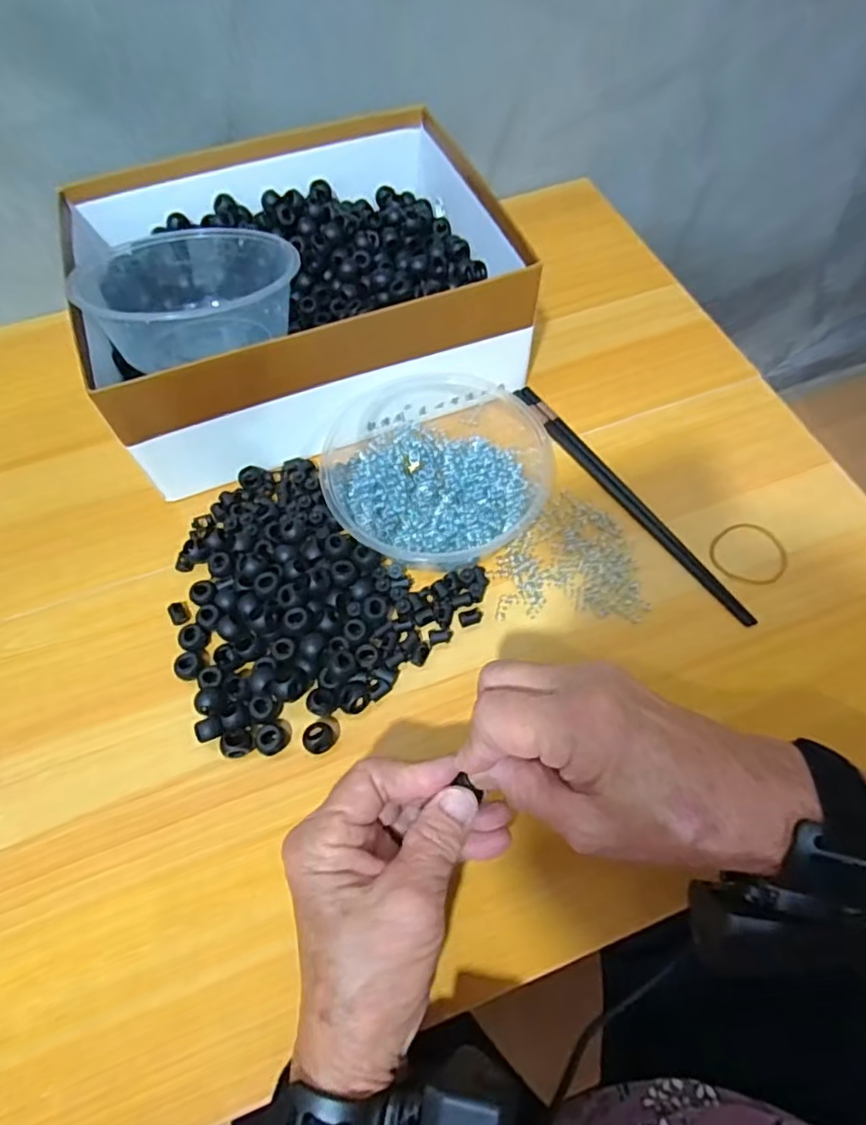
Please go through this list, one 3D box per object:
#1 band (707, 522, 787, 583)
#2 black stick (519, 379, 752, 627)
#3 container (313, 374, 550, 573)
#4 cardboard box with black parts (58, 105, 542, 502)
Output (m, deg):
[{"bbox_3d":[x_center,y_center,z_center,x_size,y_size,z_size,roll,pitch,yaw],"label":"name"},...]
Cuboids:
[{"bbox_3d":[0.213,-0.006,0.410,0.048,0.004,0.047,33,66,18],"label":"band"},{"bbox_3d":[0.135,-0.048,0.432,0.014,0.008,0.235,-30,64,-15],"label":"black stick"},{"bbox_3d":[0.008,-0.066,0.418,0.158,0.051,0.148,-1,60,1],"label":"container"},{"bbox_3d":[-0.102,-0.206,0.464,0.287,0.099,0.228,-20,62,-10],"label":"cardboard box with black parts"}]

